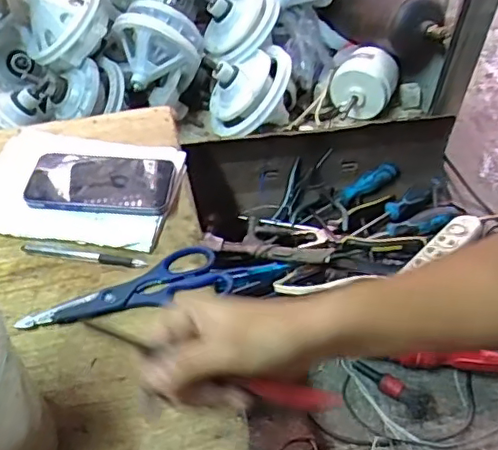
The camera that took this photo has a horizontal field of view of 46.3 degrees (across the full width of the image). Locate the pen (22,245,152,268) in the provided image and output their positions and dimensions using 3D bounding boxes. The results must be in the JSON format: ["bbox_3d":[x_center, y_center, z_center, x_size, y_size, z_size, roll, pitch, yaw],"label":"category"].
[{"bbox_3d":[-0.173,0.032,0.612,0.132,0.005,0.011,7,50,4],"label":"pen"}]

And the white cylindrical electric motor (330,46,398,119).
[{"bbox_3d":[0.193,-0.233,0.975,0.092,0.088,0.094,27,55,19],"label":"white cylindrical electric motor"}]

